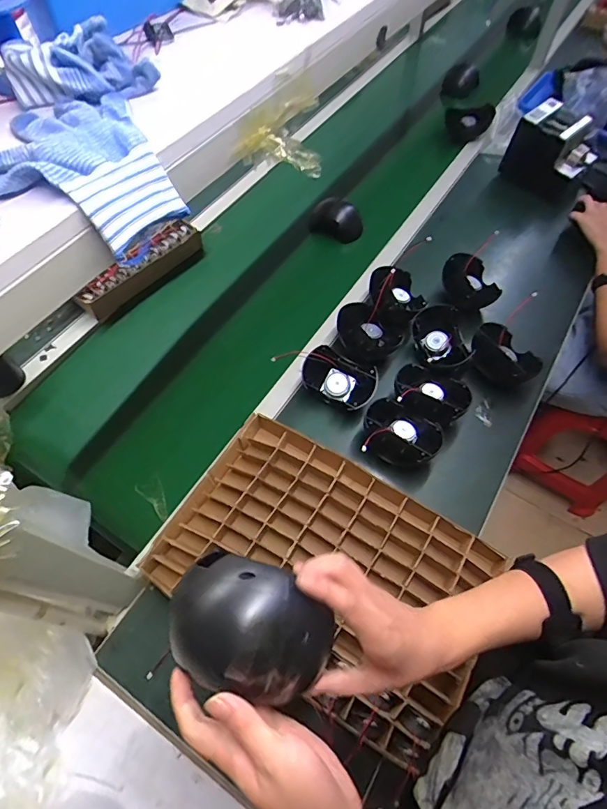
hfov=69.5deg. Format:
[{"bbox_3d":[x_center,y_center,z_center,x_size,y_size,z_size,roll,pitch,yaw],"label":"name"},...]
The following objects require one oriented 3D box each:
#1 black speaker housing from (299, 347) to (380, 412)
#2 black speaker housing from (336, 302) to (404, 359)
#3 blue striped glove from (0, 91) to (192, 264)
[{"bbox_3d":[0.066,-0.047,0.793,0.135,0.054,0.085,27,63,14],"label":"black speaker housing"},{"bbox_3d":[0.126,-0.142,0.845,0.134,0.065,0.101,39,67,20],"label":"black speaker housing"},{"bbox_3d":[-0.188,-0.189,0.361,0.134,0.051,0.165,-29,64,-16],"label":"blue striped glove"}]

